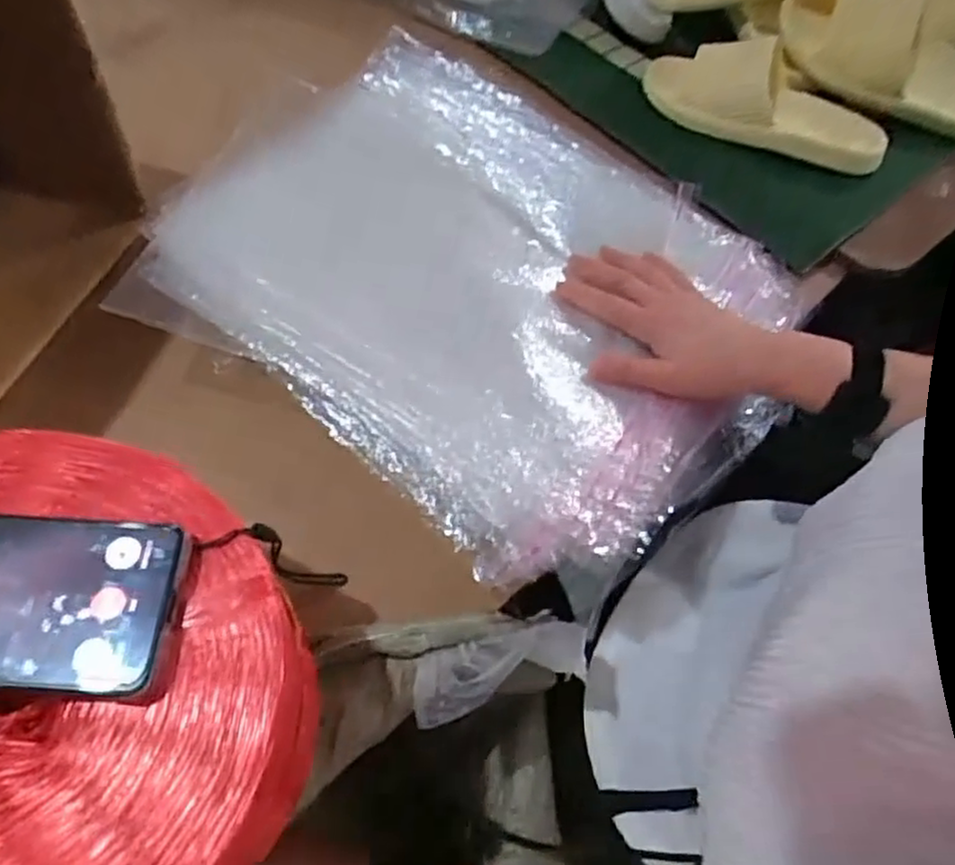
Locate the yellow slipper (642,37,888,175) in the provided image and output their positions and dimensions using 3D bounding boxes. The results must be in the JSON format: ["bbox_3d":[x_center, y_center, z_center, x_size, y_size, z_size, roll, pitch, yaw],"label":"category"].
[{"bbox_3d":[0.299,-0.348,0.717,0.251,0.062,0.092,29,62,12],"label":"yellow slipper"}]

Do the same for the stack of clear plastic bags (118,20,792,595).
[{"bbox_3d":[0.007,-0.123,0.559,0.449,0.038,0.391,31,59,8],"label":"stack of clear plastic bags"}]

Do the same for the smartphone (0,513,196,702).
[{"bbox_3d":[-0.217,0.073,0.306,0.165,0.017,0.075,4,60,-2],"label":"smartphone"}]

